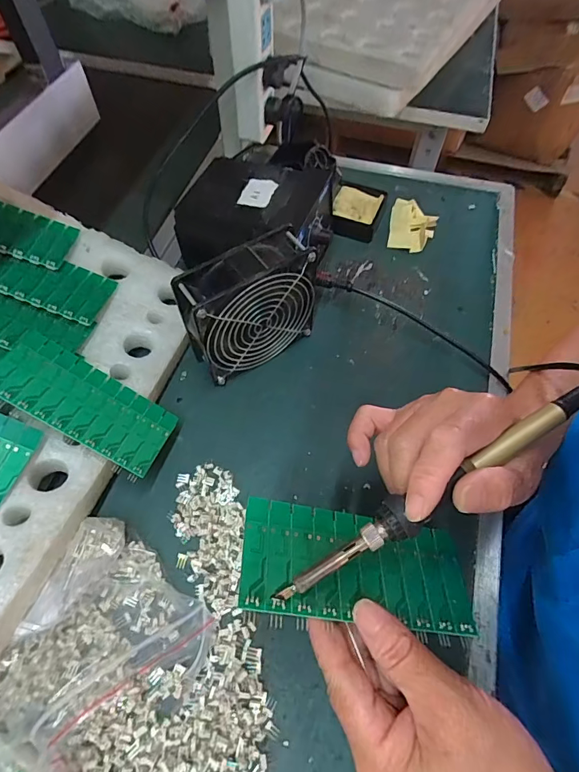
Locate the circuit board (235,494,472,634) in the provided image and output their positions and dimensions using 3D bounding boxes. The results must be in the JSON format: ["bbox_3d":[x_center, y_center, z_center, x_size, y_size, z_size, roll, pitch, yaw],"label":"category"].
[{"bbox_3d":[0.041,0.105,0.247,0.138,0.005,0.062,14,43,-12],"label":"circuit board"}]

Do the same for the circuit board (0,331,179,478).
[{"bbox_3d":[-0.166,0.013,0.345,0.139,0.004,0.062,33,49,-12],"label":"circuit board"}]

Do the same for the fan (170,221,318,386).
[{"bbox_3d":[-0.035,-0.067,0.391,0.121,0.124,0.044,-26,63,-15],"label":"fan"}]

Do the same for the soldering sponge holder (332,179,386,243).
[{"bbox_3d":[0.085,-0.219,0.530,0.059,0.030,0.077,11,60,6],"label":"soldering sponge holder"}]

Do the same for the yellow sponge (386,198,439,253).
[{"bbox_3d":[0.152,-0.198,0.521,0.055,0.024,0.067,13,60,7],"label":"yellow sponge"}]

